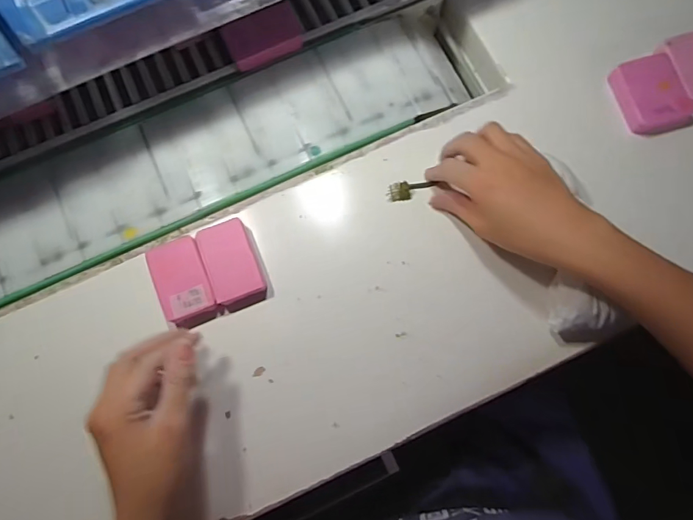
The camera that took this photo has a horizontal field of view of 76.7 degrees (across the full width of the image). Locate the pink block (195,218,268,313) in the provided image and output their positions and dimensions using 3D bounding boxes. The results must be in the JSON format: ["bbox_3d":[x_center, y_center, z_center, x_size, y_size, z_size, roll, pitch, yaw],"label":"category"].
[{"bbox_3d":[-0.103,0.004,0.397,0.045,0.017,0.077,-22,80,-3],"label":"pink block"}]

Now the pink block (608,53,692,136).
[{"bbox_3d":[0.297,-0.159,0.424,0.055,0.021,0.072,-19,80,-3],"label":"pink block"}]

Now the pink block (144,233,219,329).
[{"bbox_3d":[-0.146,0.020,0.394,0.045,0.017,0.078,-23,80,-4],"label":"pink block"}]

